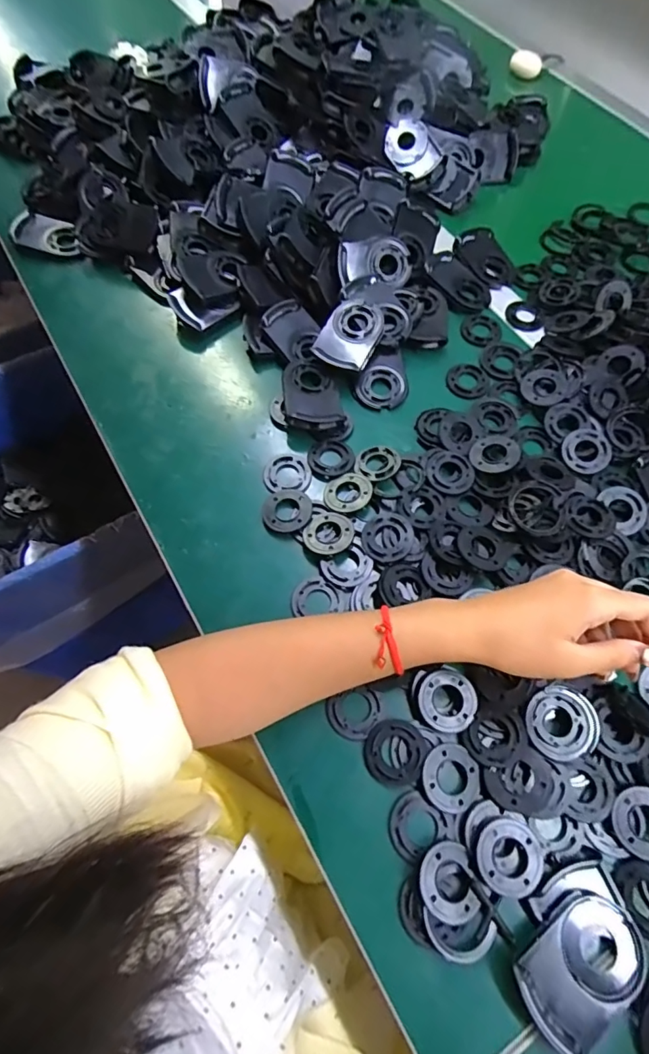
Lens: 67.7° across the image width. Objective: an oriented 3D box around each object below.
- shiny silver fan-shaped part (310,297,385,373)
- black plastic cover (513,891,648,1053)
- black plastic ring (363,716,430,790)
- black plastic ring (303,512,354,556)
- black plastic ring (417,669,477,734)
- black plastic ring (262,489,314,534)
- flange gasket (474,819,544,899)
[{"bbox_3d":[0.028,-0.201,0.506,0.058,0.012,0.079,26,79,6],"label":"shiny silver fan-shaped part"},{"bbox_3d":[0.162,0.275,0.301,0.086,0.015,0.056,-30,70,-15],"label":"black plastic cover"},{"bbox_3d":[0.052,0.165,0.354,0.042,0.011,0.044,1,65,-2],"label":"black plastic ring"},{"bbox_3d":[0.004,0.005,0.423,0.042,0.011,0.043,1,65,-2],"label":"black plastic ring"},{"bbox_3d":[0.093,0.131,0.365,0.043,0.006,0.044,1,65,-2],"label":"black plastic ring"},{"bbox_3d":[-0.034,-0.016,0.438,0.044,0.009,0.045,1,65,-2],"label":"black plastic ring"},{"bbox_3d":[0.124,0.221,0.324,0.046,0.013,0.044,15,65,4],"label":"flange gasket"}]

